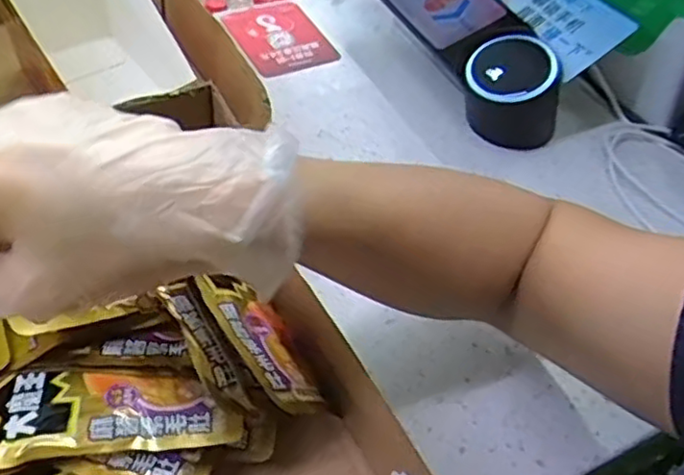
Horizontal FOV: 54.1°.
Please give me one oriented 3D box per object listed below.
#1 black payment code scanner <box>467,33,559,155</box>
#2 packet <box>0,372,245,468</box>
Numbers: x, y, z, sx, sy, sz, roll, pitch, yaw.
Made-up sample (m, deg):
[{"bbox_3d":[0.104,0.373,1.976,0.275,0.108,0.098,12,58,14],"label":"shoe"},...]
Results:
[{"bbox_3d":[0.138,-0.119,0.542,0.081,0.060,0.074,21,50,11],"label":"black payment code scanner"},{"bbox_3d":[-0.129,0.088,0.336,0.149,0.013,0.049,-4,50,-10],"label":"packet"}]

